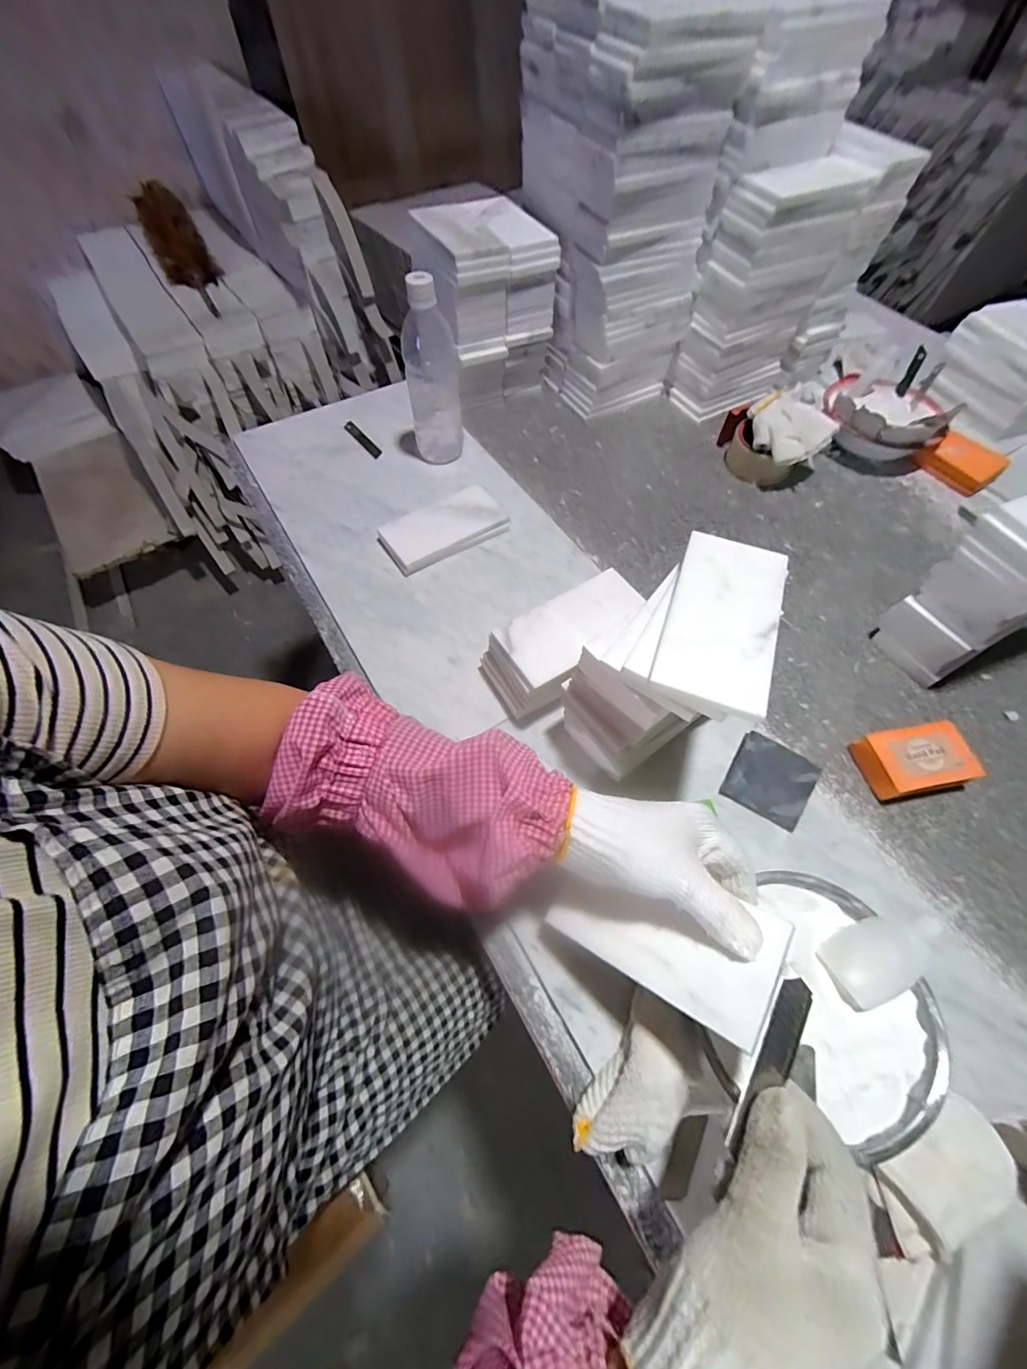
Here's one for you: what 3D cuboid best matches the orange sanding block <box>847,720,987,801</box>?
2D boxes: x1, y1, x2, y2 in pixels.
[{"bbox_3d":[0.388,0.074,0.466,0.098,0.033,0.058,-10,60,-8],"label":"orange sanding block"}]

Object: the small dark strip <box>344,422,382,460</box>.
[{"bbox_3d":[-0.221,-0.358,0.705,0.016,0.009,0.093,-32,65,-20],"label":"small dark strip"}]

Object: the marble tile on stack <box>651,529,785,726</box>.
[{"bbox_3d":[0.152,-0.049,0.349,0.075,0.011,0.148,21,60,10],"label":"marble tile on stack"}]

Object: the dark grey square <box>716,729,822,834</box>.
[{"bbox_3d":[0.238,0.089,0.446,0.069,0.009,0.069,29,76,16],"label":"dark grey square"}]

